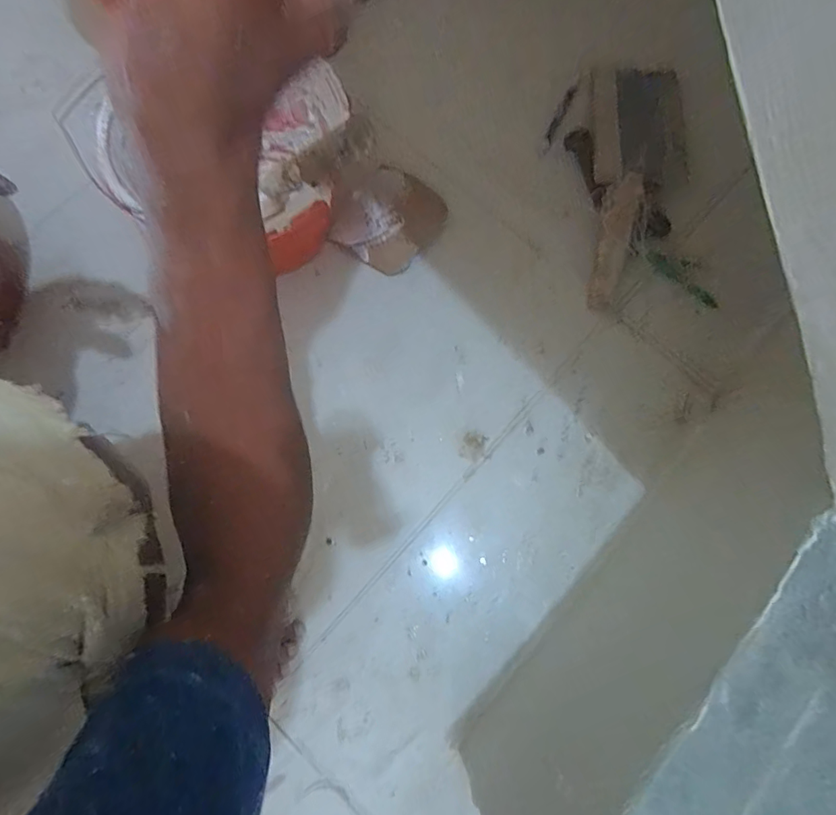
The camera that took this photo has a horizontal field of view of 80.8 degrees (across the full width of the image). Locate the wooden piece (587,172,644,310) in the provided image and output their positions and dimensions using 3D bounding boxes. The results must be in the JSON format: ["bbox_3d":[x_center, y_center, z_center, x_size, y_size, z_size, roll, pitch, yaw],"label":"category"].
[{"bbox_3d":[0.249,-0.210,0.619,0.040,0.019,0.182,14,77,2],"label":"wooden piece"}]

